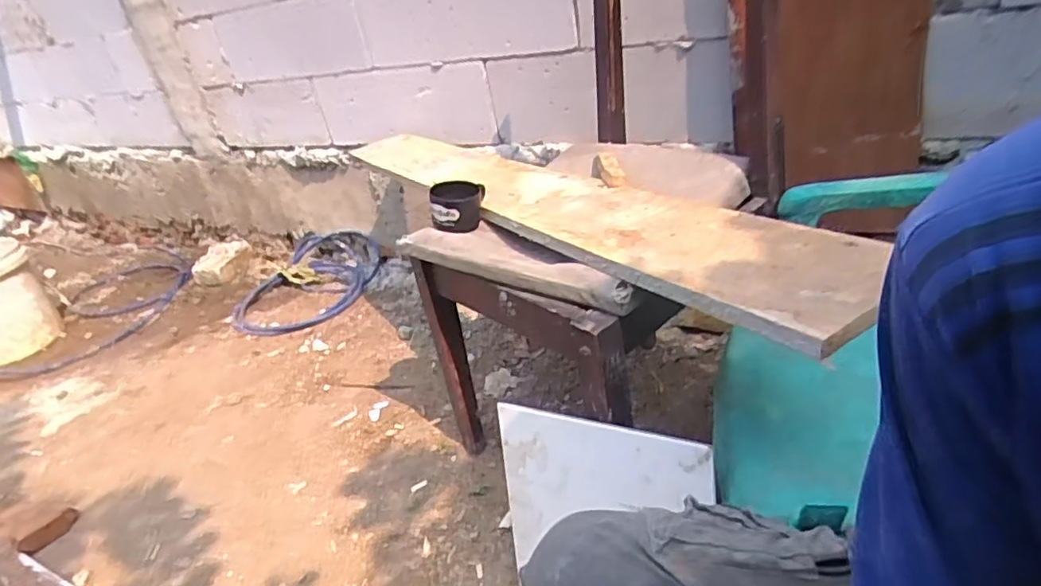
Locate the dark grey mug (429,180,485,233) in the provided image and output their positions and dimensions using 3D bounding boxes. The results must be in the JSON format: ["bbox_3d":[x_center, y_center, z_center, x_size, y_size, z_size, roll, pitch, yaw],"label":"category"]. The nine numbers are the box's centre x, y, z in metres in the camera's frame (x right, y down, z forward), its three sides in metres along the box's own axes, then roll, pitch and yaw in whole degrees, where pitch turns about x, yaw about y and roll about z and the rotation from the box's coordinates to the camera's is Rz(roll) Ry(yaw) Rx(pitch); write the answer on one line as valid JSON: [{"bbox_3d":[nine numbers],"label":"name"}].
[{"bbox_3d":[-0.097,-0.138,0.996,0.080,0.061,0.092,-5,28,11],"label":"dark grey mug"}]

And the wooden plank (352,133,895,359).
[{"bbox_3d":[0.011,-0.167,1.009,0.185,0.043,1.177,-29,31,-22],"label":"wooden plank"}]

